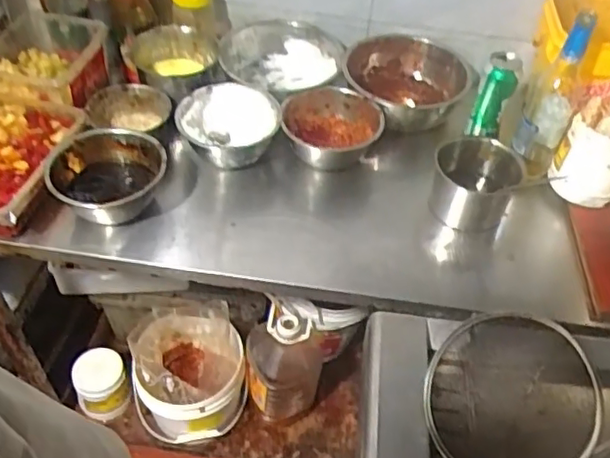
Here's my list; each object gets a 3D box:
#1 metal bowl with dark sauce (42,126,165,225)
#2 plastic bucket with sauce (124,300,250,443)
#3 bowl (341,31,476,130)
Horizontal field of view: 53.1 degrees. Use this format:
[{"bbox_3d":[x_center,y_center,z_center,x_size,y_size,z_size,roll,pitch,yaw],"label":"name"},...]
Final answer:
[{"bbox_3d":[-0.309,-0.076,0.971,0.169,0.081,0.174,2,46,-3],"label":"metal bowl with dark sauce"},{"bbox_3d":[-0.261,0.326,1.401,0.239,0.214,0.242,2,46,-3],"label":"plastic bucket with sauce"},{"bbox_3d":[0.207,-0.278,1.229,0.253,0.120,0.262,2,46,-3],"label":"bowl"}]

